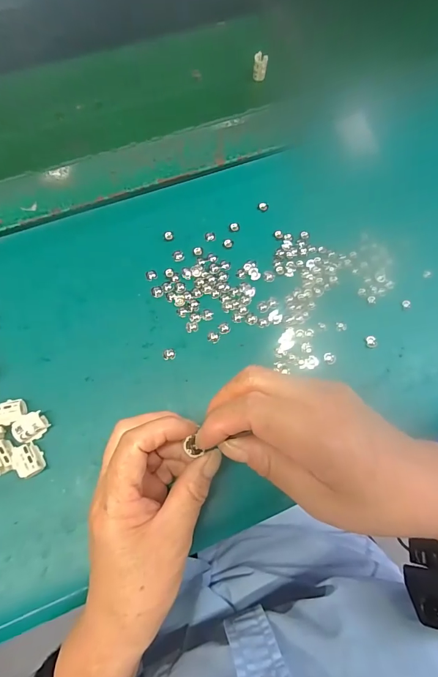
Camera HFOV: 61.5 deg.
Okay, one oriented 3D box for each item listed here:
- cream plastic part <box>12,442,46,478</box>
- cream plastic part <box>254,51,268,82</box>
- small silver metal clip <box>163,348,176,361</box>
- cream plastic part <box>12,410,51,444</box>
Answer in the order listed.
[{"bbox_3d":[-0.139,0.088,0.267,0.017,0.013,0.022,-34,76,-13],"label":"cream plastic part"},{"bbox_3d":[0.045,-0.295,0.401,0.014,0.023,0.011,9,72,0],"label":"cream plastic part"},{"bbox_3d":[-0.041,0.013,0.304,0.011,0.004,0.010,1,72,-2],"label":"small silver metal clip"},{"bbox_3d":[-0.141,0.067,0.276,0.021,0.014,0.018,-36,77,-13],"label":"cream plastic part"}]

